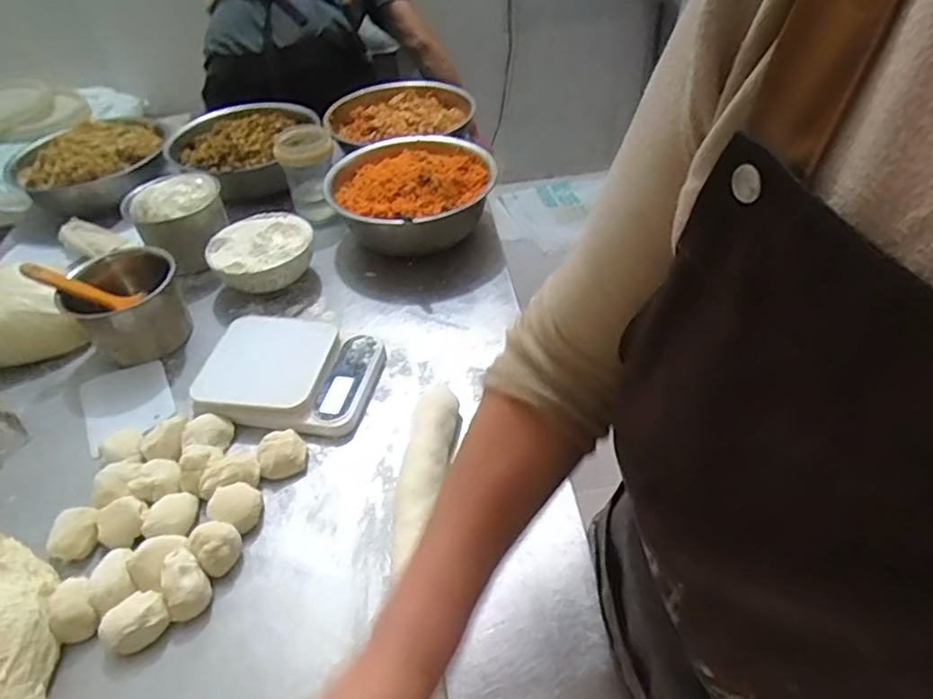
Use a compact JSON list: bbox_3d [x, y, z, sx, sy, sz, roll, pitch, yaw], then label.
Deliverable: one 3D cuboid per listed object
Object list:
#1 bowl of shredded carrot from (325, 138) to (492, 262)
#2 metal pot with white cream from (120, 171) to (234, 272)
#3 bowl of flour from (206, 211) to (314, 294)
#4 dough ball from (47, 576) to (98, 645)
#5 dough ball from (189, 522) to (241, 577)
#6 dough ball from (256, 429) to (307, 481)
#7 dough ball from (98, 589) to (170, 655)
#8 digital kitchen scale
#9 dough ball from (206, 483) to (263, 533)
[{"bbox_3d":[-0.080,-0.233,0.898,0.230,0.109,0.234,-2,45,2],"label":"bowl of shredded carrot"},{"bbox_3d":[-0.416,-0.189,0.890,0.130,0.101,0.120,-24,48,-18],"label":"metal pot with white cream"},{"bbox_3d":[-0.282,-0.129,0.846,0.133,0.066,0.134,-3,43,3],"label":"bowl of flour"},{"bbox_3d":[-0.339,0.224,0.523,0.035,0.030,0.047,-34,50,-26],"label":"dough ball"},{"bbox_3d":[-0.227,0.179,0.554,0.039,0.035,0.035,-33,49,-26],"label":"dough ball"},{"bbox_3d":[-0.190,0.106,0.627,0.048,0.028,0.041,-23,46,-17],"label":"dough ball"},{"bbox_3d":[-0.278,0.227,0.509,0.041,0.034,0.051,30,54,32],"label":"dough ball"},{"bbox_3d":[-0.200,0.023,0.702,0.187,0.041,0.153,2,44,9],"label":"digital kitchen scale"},{"bbox_3d":[-0.219,0.149,0.581,0.044,0.024,0.041,-3,43,3],"label":"dough ball"}]

